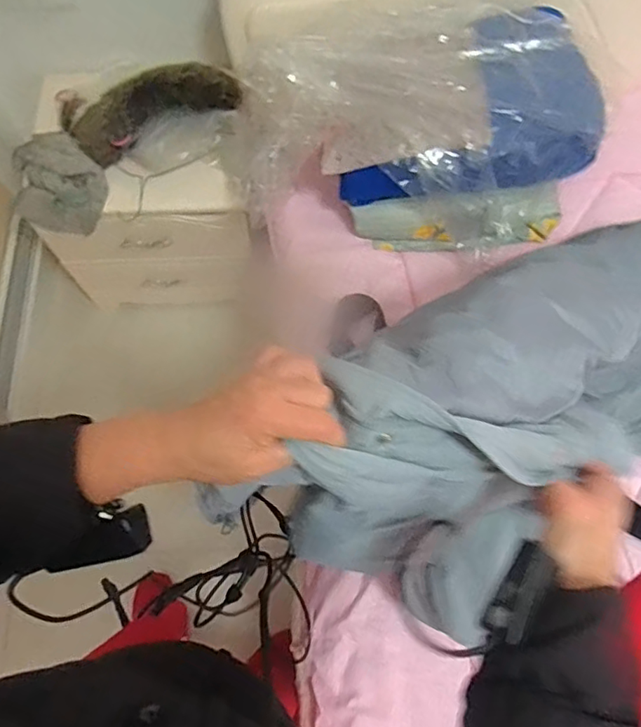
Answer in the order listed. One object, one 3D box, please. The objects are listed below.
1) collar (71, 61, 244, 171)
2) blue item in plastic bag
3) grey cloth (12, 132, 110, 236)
[{"bbox_3d":[-0.355,-0.508,1.104,0.387,0.093,0.103,-16,71,13],"label":"collar"},{"bbox_3d":[0.154,-0.407,0.989,0.624,0.211,0.376,-6,72,-4],"label":"blue item in plastic bag"},{"bbox_3d":[-0.562,-0.377,1.156,0.210,0.051,0.191,43,103,2],"label":"grey cloth"}]

